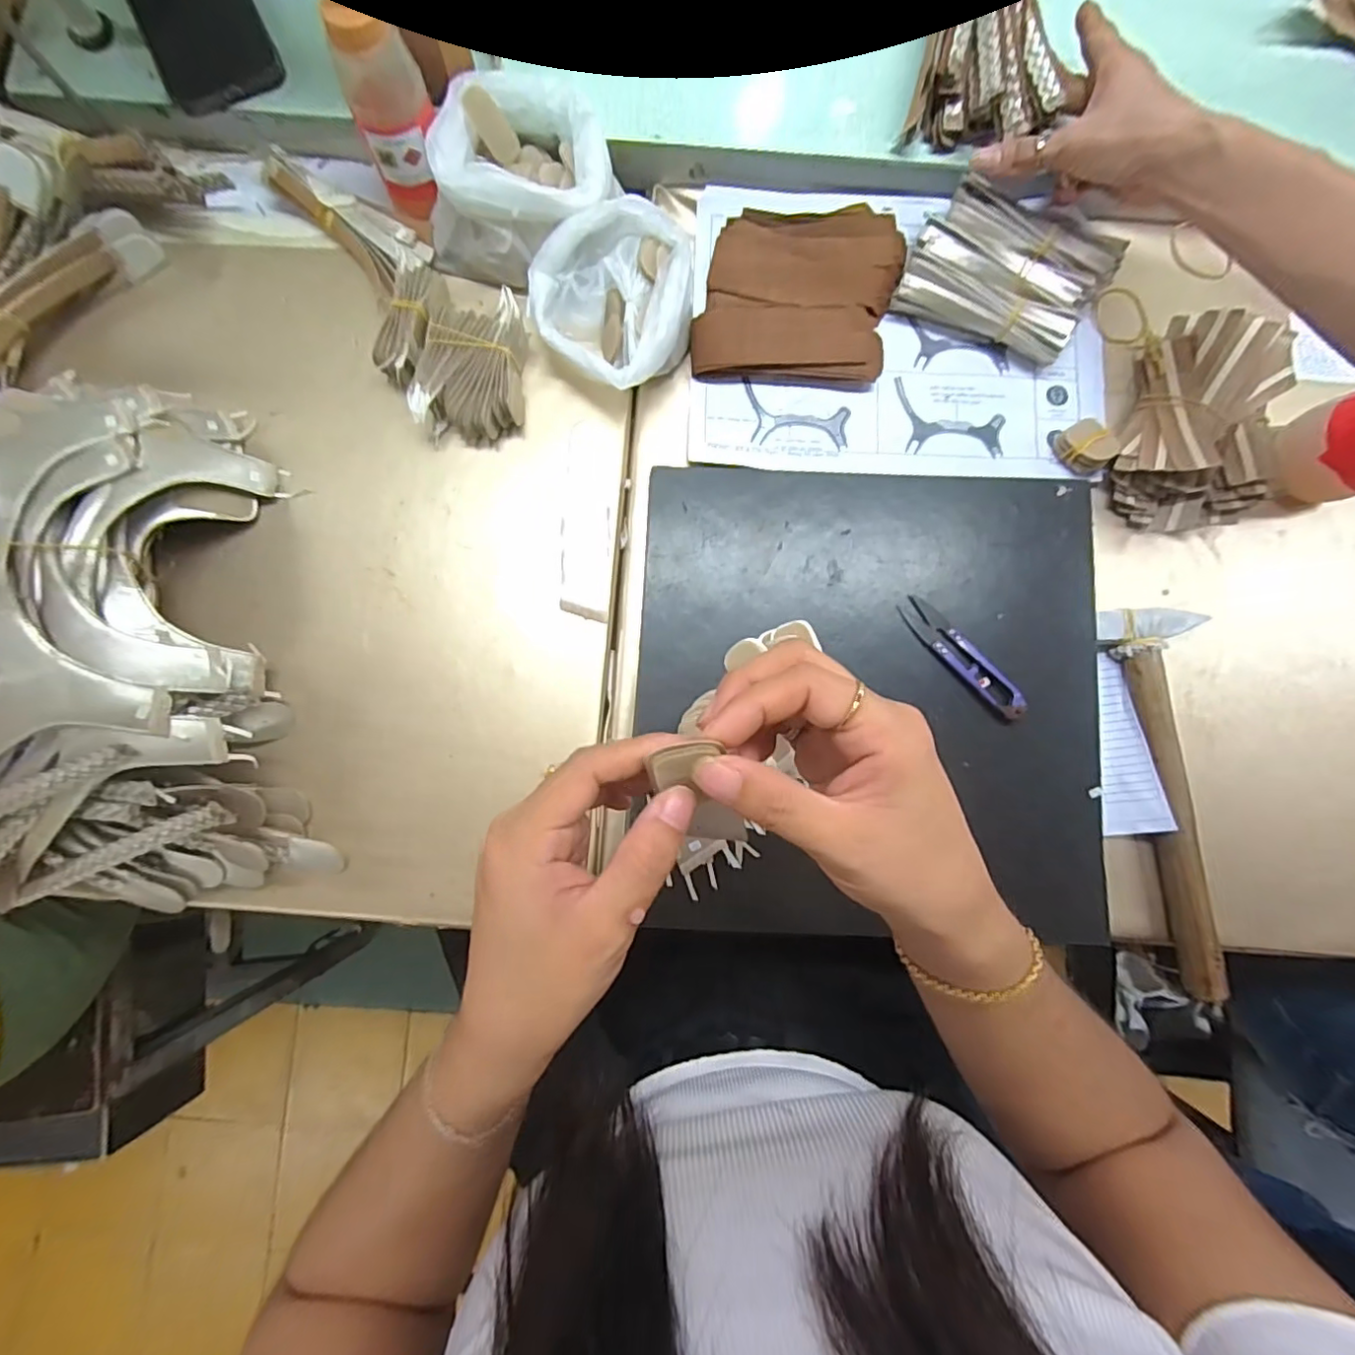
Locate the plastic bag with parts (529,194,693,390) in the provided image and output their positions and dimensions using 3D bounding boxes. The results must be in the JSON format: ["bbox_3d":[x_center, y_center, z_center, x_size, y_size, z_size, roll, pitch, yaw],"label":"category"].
[{"bbox_3d":[-0.041,-0.254,0.409,0.106,0.046,0.110,-26,84,-3],"label":"plastic bag with parts"}]

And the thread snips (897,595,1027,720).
[{"bbox_3d":[0.187,-0.014,0.390,0.021,0.015,0.100,-44,85,-5],"label":"thread snips"}]

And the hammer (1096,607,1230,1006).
[{"bbox_3d":[0.336,0.076,0.396,0.066,0.028,0.251,-9,83,-1],"label":"hammer"}]

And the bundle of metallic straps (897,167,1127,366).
[{"bbox_3d":[0.238,-0.296,0.428,0.130,0.029,0.104,24,84,2],"label":"bundle of metallic straps"}]

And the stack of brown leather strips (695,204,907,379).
[{"bbox_3d":[0.087,-0.277,0.427,0.142,0.026,0.115,3,83,0],"label":"stack of brown leather strips"}]

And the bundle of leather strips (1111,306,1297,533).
[{"bbox_3d":[0.366,-0.174,0.413,0.096,0.038,0.154,21,84,2],"label":"bundle of leather strips"}]

